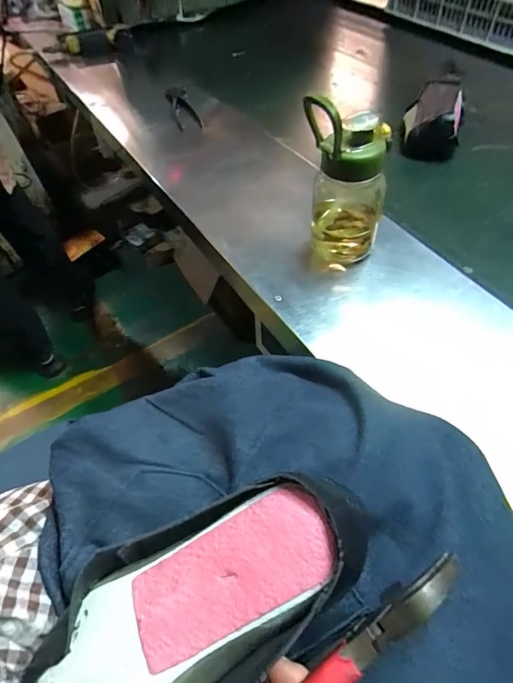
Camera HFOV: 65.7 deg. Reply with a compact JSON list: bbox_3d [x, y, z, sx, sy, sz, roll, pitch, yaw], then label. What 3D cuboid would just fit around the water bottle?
[{"bbox_3d":[0.107,-0.185,0.489,0.101,0.188,0.076,12,56,12],"label":"water bottle"}]

